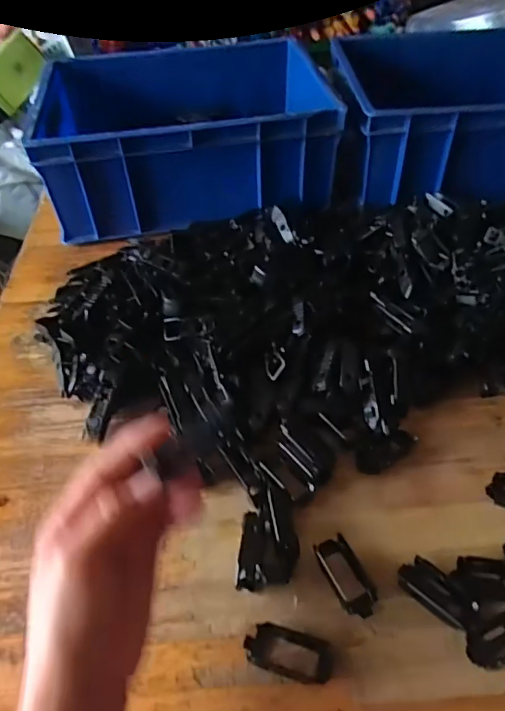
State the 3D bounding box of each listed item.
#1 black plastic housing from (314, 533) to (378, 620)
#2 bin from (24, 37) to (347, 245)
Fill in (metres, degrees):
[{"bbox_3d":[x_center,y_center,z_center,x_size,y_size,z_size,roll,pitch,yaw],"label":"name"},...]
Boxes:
[{"bbox_3d":[0.060,0.140,0.335,0.026,0.009,0.052,-18,48,-15],"label":"black plastic housing"},{"bbox_3d":[-0.080,-0.288,0.666,0.328,0.118,0.272,-7,46,-5],"label":"bin"}]

